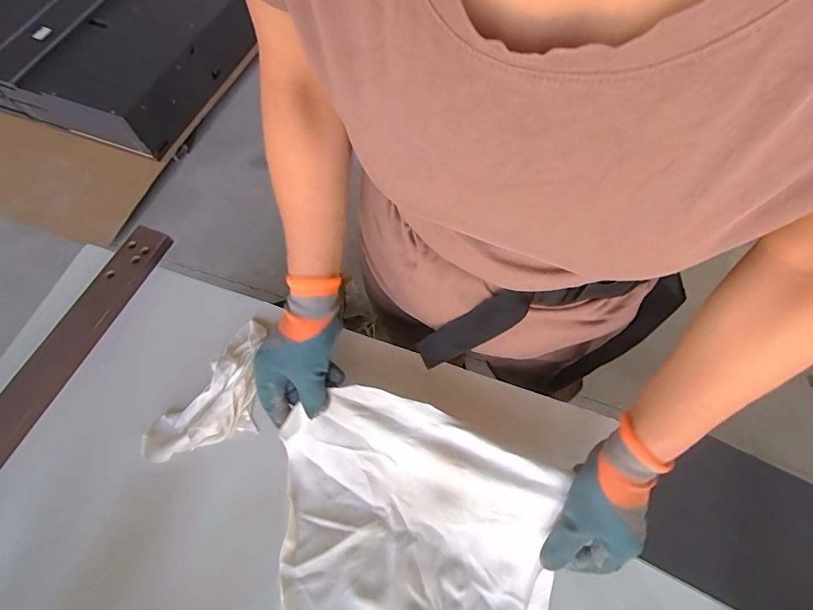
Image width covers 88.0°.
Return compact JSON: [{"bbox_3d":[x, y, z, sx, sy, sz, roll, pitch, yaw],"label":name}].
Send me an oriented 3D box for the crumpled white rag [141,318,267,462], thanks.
[{"bbox_3d":[-0.218,0.109,0.493,0.090,0.034,0.185,33,70,14],"label":"crumpled white rag"}]

